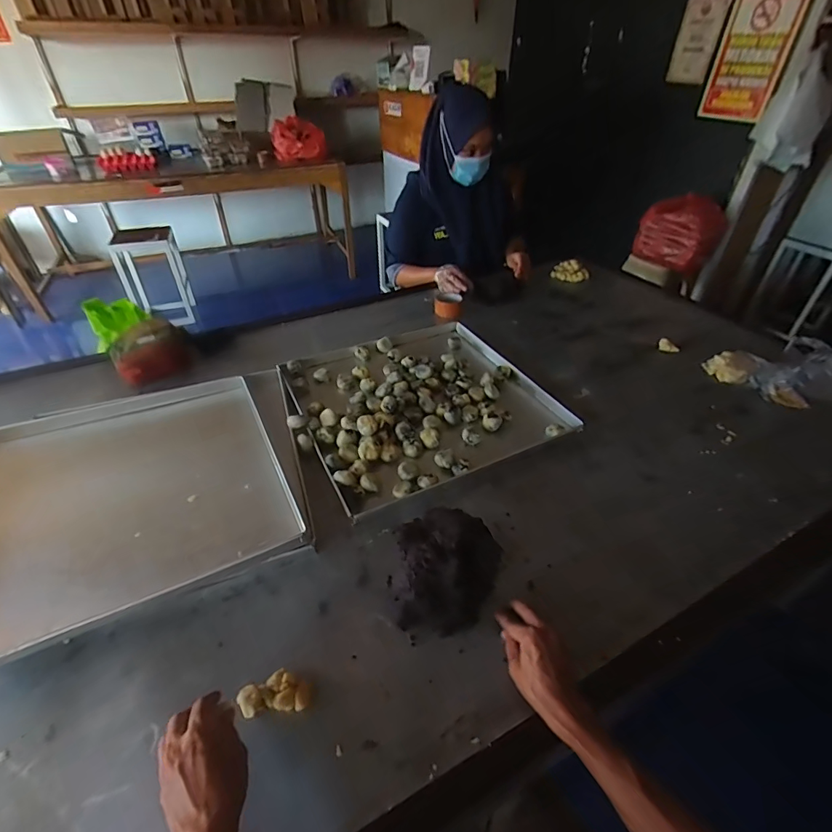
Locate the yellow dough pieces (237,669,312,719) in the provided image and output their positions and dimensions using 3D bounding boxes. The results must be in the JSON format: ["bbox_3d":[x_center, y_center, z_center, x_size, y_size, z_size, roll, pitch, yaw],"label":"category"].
[{"bbox_3d":[-0.172,0.336,0.538,0.082,0.016,0.045,-5,40,-6],"label":"yellow dough pieces"}]

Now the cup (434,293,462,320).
[{"bbox_3d":[0.096,-0.336,1.334,0.085,0.048,0.083,5,40,6],"label":"cup"}]

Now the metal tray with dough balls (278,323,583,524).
[{"bbox_3d":[-0.003,-0.047,0.997,0.529,0.059,0.529,-19,44,-22],"label":"metal tray with dough balls"}]

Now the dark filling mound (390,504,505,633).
[{"bbox_3d":[0.046,0.205,0.629,0.151,0.102,0.161,2,40,2],"label":"dark filling mound"}]

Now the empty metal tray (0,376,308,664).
[{"bbox_3d":[-0.502,0.118,0.764,0.558,0.037,0.520,-19,45,-21],"label":"empty metal tray"}]

